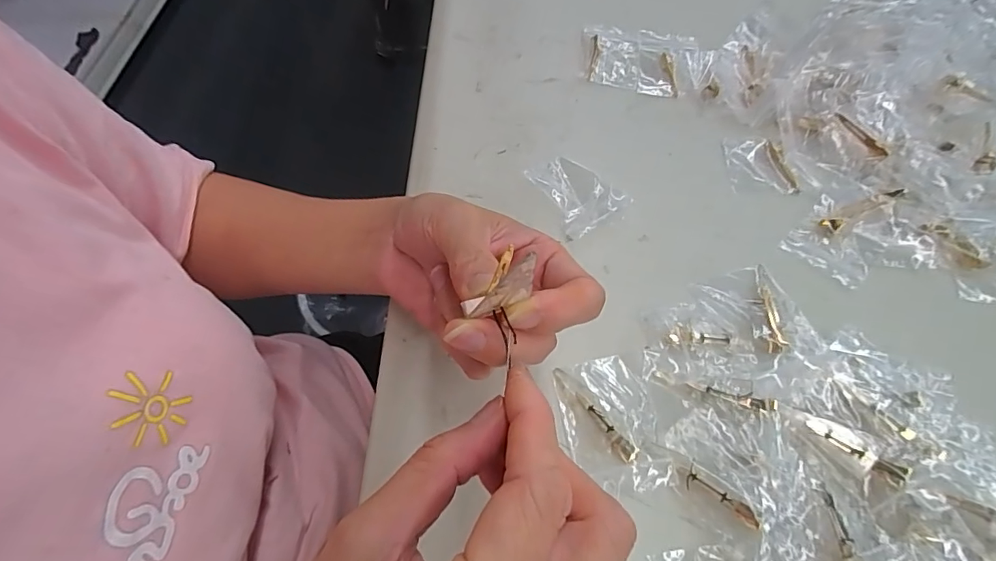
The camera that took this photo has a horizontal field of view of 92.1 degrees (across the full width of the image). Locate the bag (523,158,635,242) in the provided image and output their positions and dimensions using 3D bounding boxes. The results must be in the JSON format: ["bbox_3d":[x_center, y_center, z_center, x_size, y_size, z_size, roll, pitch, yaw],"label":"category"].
[{"bbox_3d":[0.053,-0.062,0.328,0.047,0.009,0.071,-27,62,-11],"label":"bag"}]

